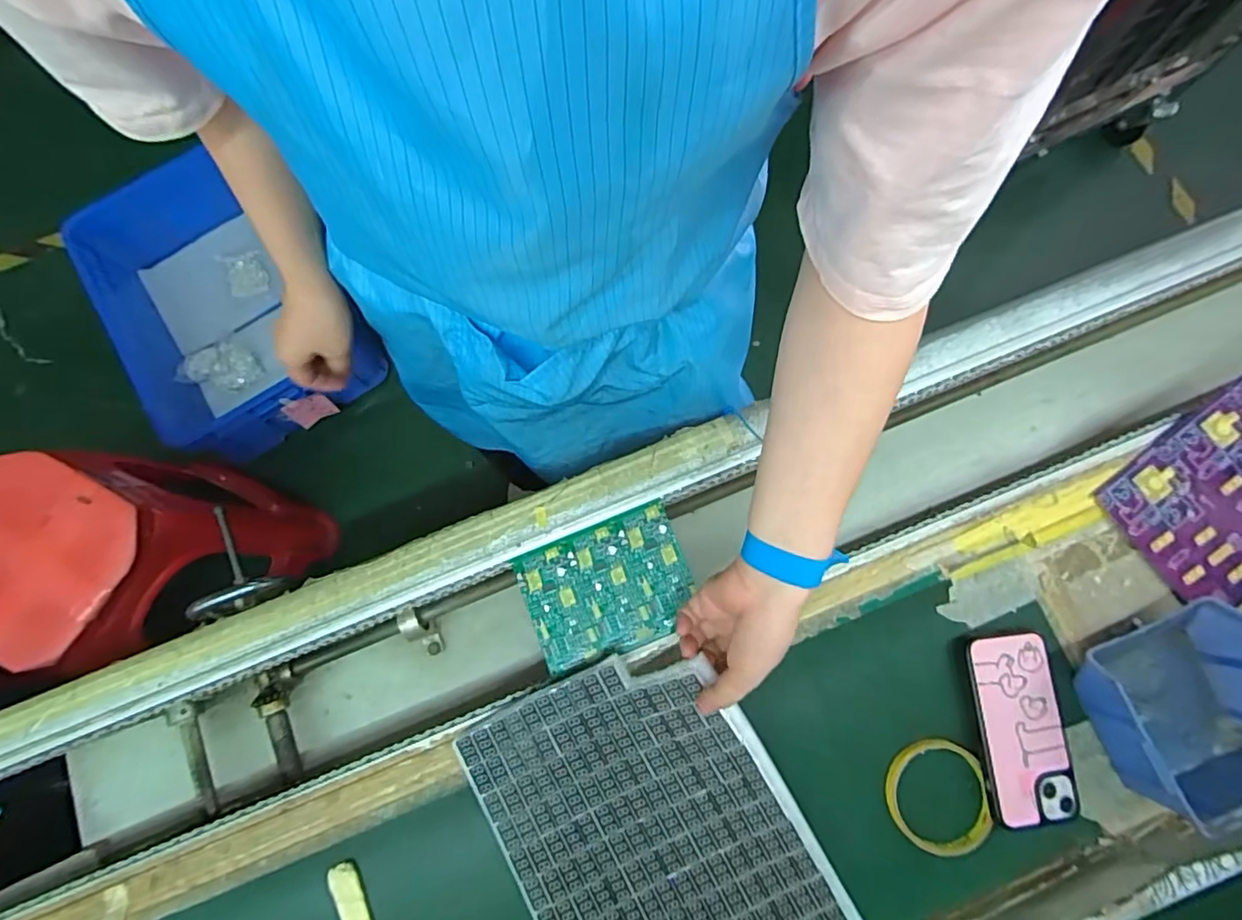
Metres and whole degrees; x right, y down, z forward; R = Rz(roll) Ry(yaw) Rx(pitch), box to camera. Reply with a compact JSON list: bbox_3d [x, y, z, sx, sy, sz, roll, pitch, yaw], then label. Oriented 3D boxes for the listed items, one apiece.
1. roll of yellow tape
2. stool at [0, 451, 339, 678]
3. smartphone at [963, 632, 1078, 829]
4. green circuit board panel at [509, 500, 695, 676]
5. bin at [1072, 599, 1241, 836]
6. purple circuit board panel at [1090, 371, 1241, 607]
[{"bbox_3d":[0.257,0.274,0.475,0.076,0.015,0.084,-8,79,0],"label":"roll of yellow tape"},{"bbox_3d":[-0.786,0.159,0.993,0.292,0.426,0.290,28,81,6],"label":"stool"},{"bbox_3d":[0.329,0.219,0.479,0.075,0.019,0.142,-4,79,1],"label":"smartphone"},{"bbox_3d":[-0.013,0.116,0.527,0.144,0.007,0.113,-21,79,-3],"label":"green circuit board panel"},{"bbox_3d":[0.445,0.198,0.455,0.130,0.064,0.126,-22,79,-3],"label":"bin"},{"bbox_3d":[0.568,0.014,0.522,0.265,0.007,0.146,-33,80,-5],"label":"purple circuit board panel"}]

